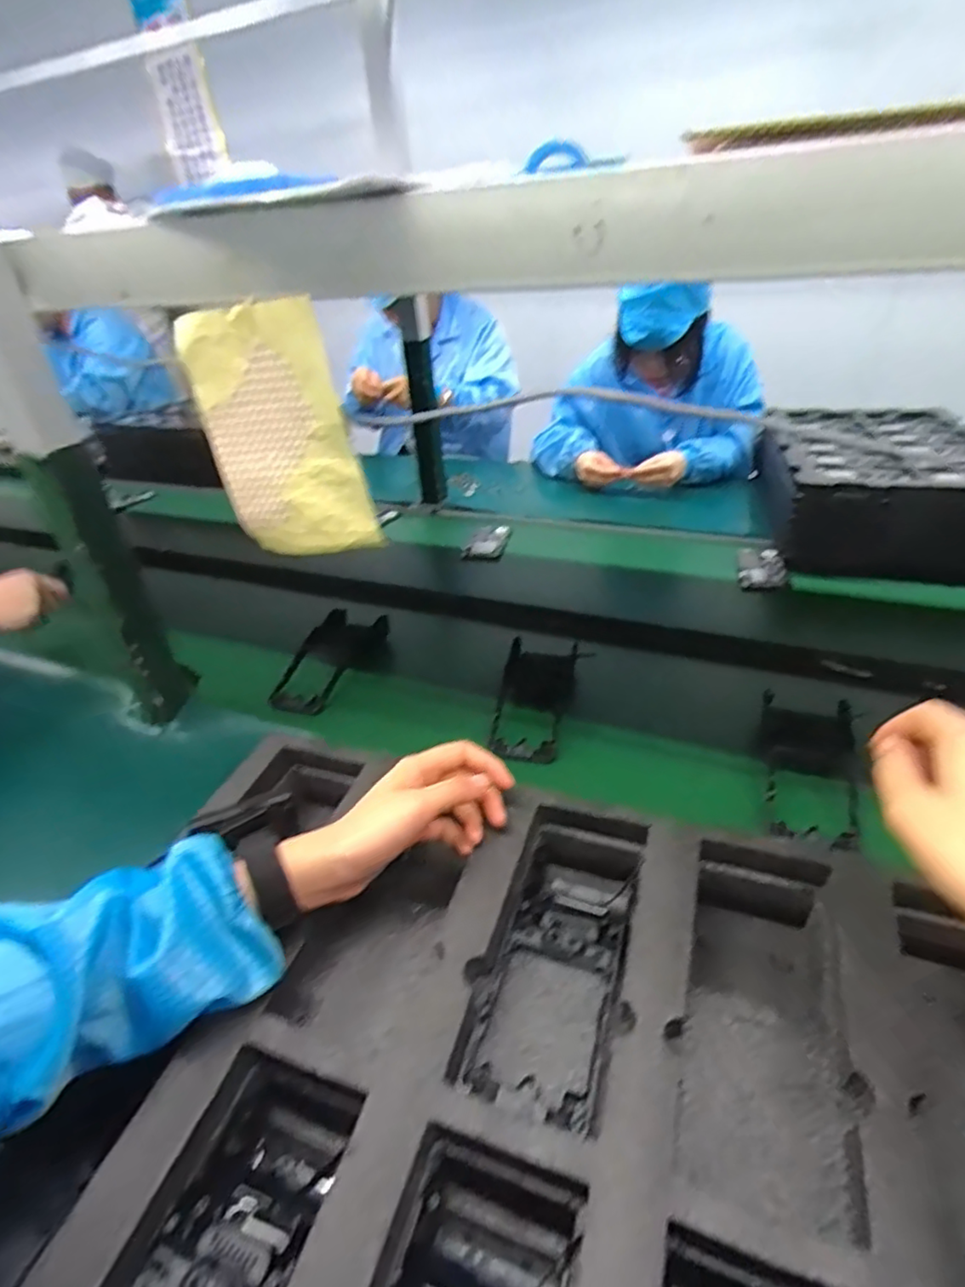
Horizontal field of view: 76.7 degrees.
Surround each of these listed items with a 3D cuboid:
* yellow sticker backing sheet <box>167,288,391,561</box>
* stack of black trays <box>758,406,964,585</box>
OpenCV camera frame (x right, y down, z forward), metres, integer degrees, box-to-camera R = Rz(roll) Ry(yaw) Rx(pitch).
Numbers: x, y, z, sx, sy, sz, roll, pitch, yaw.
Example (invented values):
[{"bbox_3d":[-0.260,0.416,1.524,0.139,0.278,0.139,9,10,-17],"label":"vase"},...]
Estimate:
[{"bbox_3d":[-0.154,-0.150,0.462,0.127,0.184,0.011,4,39,20],"label":"yellow sticker backing sheet"},{"bbox_3d":[0.661,-0.281,1.024,0.316,0.124,0.483,6,36,15],"label":"stack of black trays"}]

